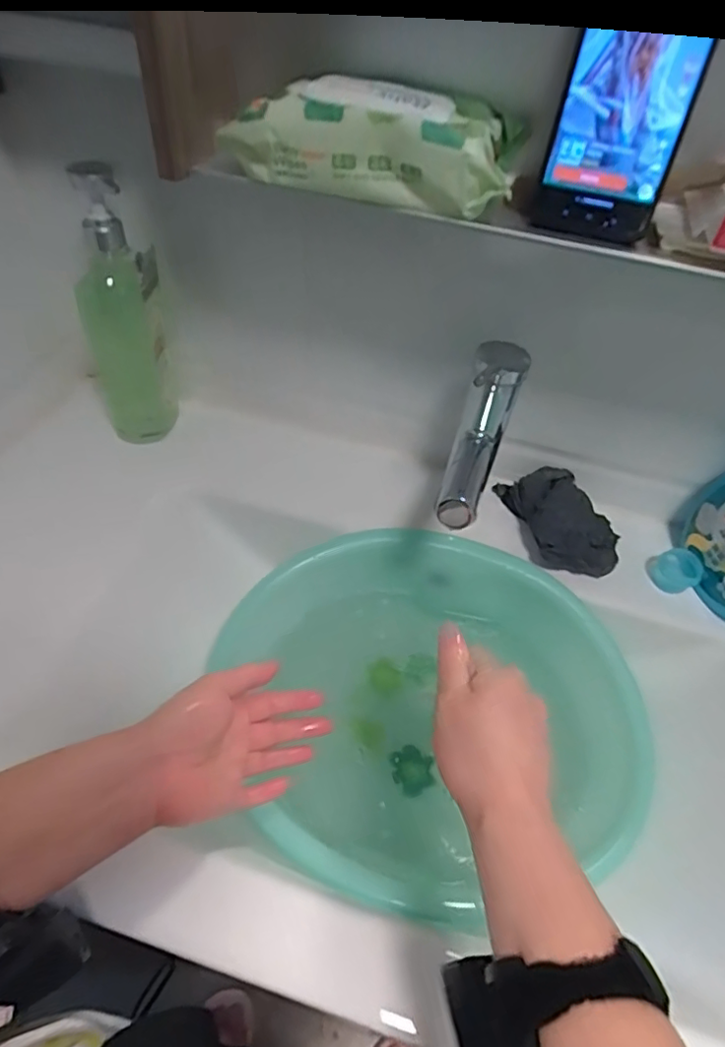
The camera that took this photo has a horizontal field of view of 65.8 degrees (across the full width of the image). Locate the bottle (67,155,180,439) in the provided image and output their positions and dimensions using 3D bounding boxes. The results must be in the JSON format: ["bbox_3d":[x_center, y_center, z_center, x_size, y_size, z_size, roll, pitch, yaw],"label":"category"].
[{"bbox_3d":[-0.259,-0.222,0.592,0.081,0.274,0.090,-21,55,-21],"label":"bottle"}]

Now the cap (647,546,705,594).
[{"bbox_3d":[0.323,0.049,0.580,0.037,0.037,0.037,3,50,-3],"label":"cap"}]

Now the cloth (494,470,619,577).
[{"bbox_3d":[0.208,-0.009,0.591,0.087,0.053,0.129,-3,51,-8],"label":"cloth"}]

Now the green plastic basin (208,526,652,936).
[{"bbox_3d":[0.064,0.175,0.547,0.333,0.155,0.329,3,50,-3],"label":"green plastic basin"}]

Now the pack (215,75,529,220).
[{"bbox_3d":[0.008,-0.261,0.378,0.193,0.052,0.099,11,50,4],"label":"pack"}]

